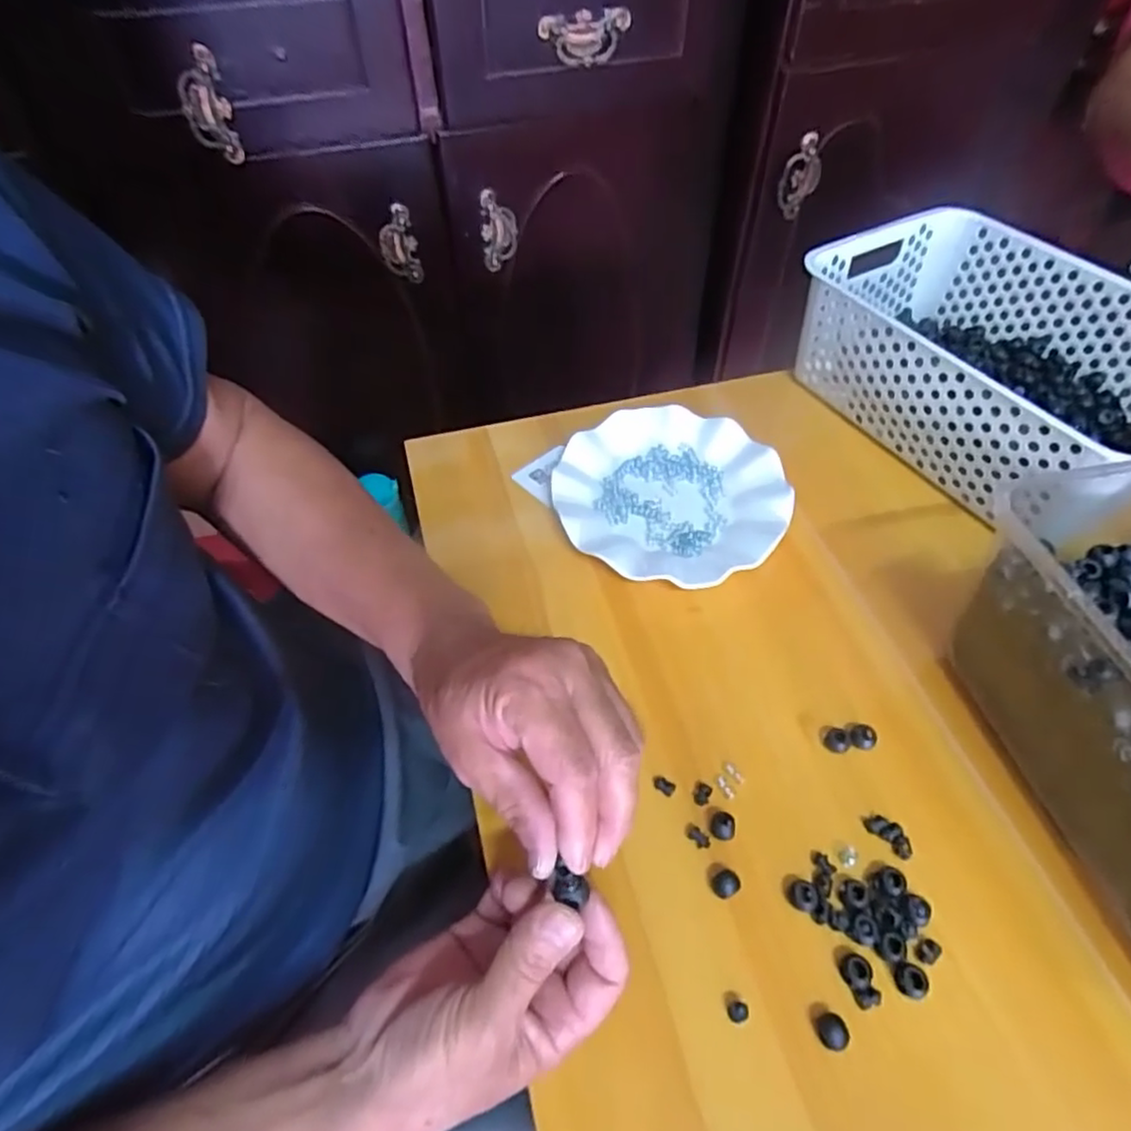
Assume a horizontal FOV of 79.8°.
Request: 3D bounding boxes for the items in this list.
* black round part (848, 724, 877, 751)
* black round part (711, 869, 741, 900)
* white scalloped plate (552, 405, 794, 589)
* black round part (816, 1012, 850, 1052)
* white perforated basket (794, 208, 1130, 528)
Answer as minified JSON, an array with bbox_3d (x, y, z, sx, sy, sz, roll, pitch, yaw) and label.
[{"bbox_3d":[0.186,0.108,0.425,0.016,0.012,0.013,9,53,7],"label":"black round part"},{"bbox_3d":[0.088,0.175,0.373,0.014,0.009,0.014,0,52,0],"label":"black round part"},{"bbox_3d":[0.083,-0.058,0.546,0.181,0.022,0.174,0,52,0],"label":"white scalloped plate"},{"bbox_3d":[0.131,0.228,0.330,0.015,0.009,0.014,0,52,0],"label":"black round part"},{"bbox_3d":[0.364,-0.170,0.570,0.208,0.104,0.307,-26,56,-18],"label":"white perforated basket"}]

